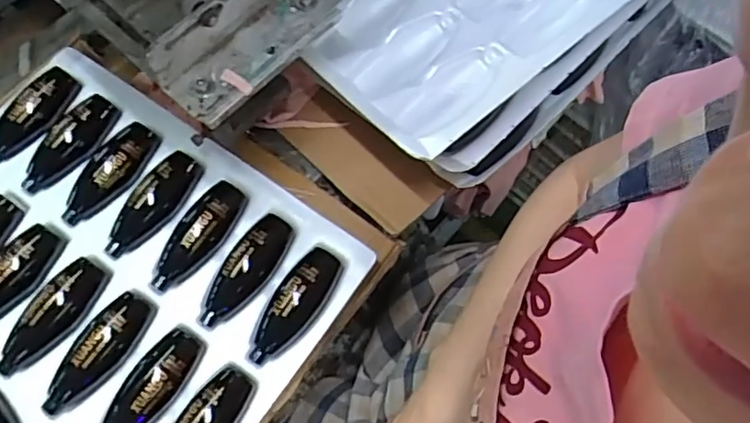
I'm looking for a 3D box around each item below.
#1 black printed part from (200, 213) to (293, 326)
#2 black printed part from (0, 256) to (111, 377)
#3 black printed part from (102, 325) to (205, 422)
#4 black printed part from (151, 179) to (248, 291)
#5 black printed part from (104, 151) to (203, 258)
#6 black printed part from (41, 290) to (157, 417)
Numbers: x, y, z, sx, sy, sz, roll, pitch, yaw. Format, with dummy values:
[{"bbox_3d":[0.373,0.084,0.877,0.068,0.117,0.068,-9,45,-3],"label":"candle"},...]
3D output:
[{"bbox_3d":[-0.107,0.047,0.478,0.039,0.031,0.100,23,66,12],"label":"black printed part"},{"bbox_3d":[-0.261,0.081,0.462,0.043,0.022,0.103,34,69,16],"label":"black printed part"},{"bbox_3d":[-0.174,0.136,0.445,0.038,0.023,0.106,29,68,14],"label":"black printed part"},{"bbox_3d":[-0.149,0.018,0.486,0.039,0.029,0.102,28,68,14],"label":"black printed part"},{"bbox_3d":[-0.190,-0.007,0.497,0.037,0.030,0.104,29,68,15],"label":"black printed part"},{"bbox_3d":[-0.217,0.107,0.451,0.044,0.024,0.104,31,68,15],"label":"black printed part"}]

